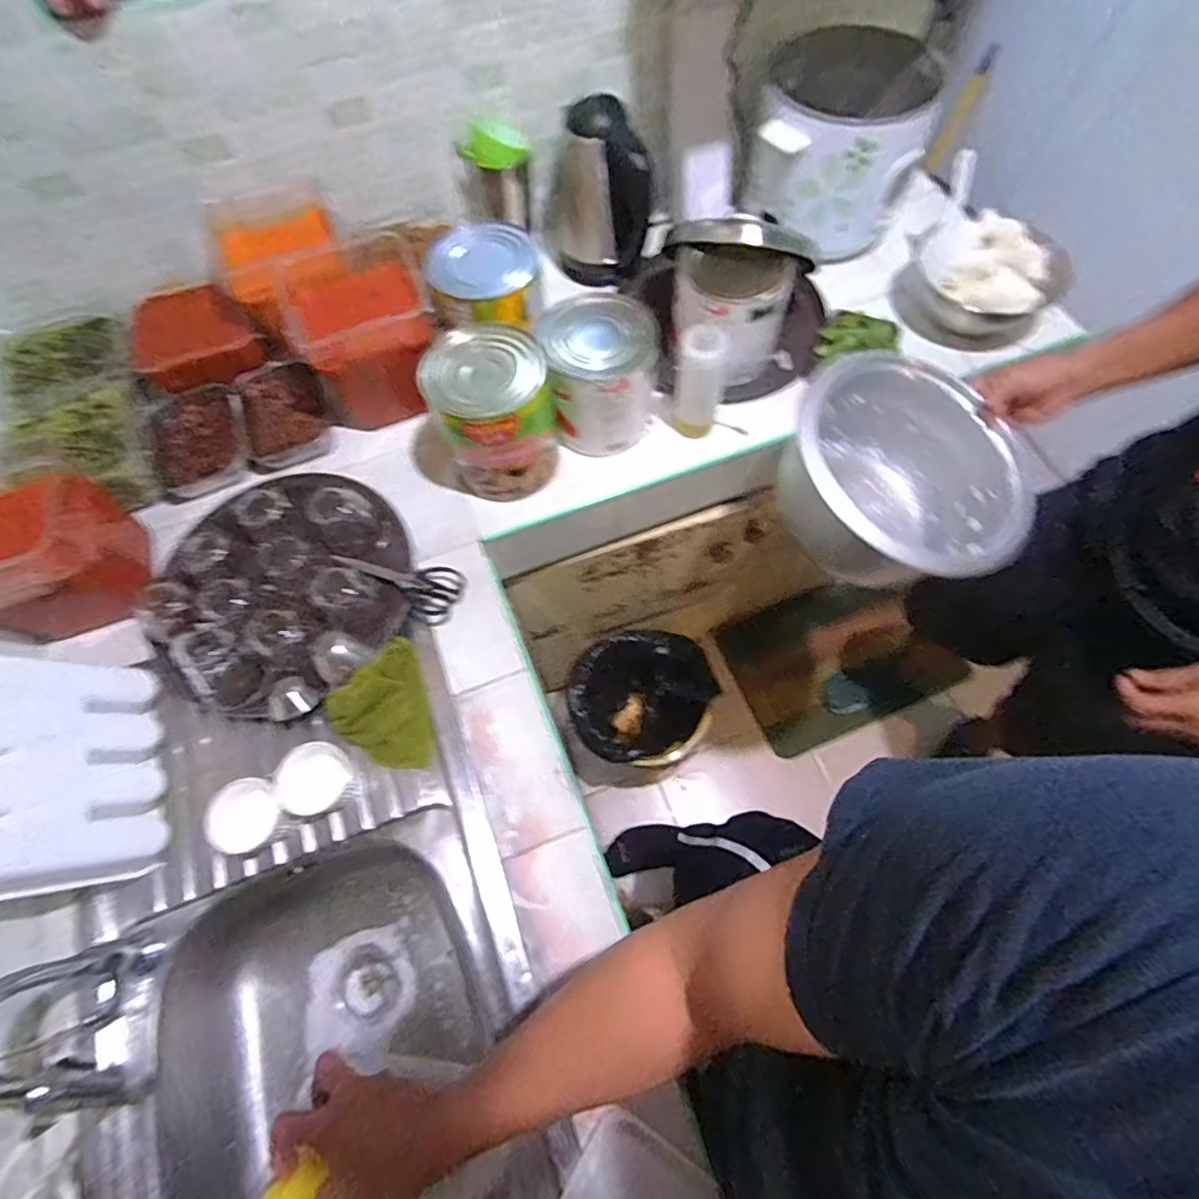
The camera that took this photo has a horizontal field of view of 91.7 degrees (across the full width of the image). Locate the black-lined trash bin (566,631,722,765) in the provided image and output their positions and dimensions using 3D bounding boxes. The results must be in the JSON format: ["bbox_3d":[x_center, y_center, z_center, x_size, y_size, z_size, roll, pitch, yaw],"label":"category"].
[{"bbox_3d":[0.098,0.247,1.355,0.323,0.279,0.279,-3,66,0],"label":"black-lined trash bin"}]

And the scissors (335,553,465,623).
[{"bbox_3d":[-0.258,-0.026,0.752,0.165,0.030,0.070,21,68,-3],"label":"scissors"}]

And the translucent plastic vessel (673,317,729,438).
[{"bbox_3d":[0.137,-0.301,0.797,0.059,0.162,0.057,11,67,7],"label":"translucent plastic vessel"}]

